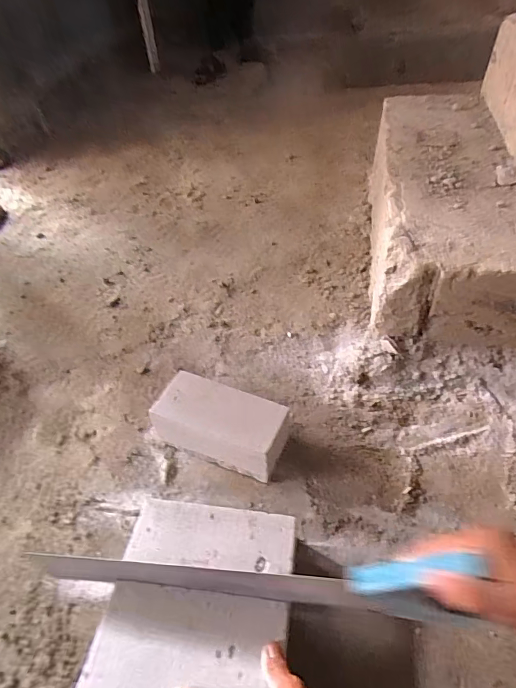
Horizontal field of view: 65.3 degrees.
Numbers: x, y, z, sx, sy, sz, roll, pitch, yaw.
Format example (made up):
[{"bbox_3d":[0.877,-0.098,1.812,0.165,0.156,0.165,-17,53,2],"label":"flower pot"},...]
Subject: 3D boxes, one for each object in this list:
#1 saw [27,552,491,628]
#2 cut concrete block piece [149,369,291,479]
[{"bbox_3d":[-0.025,0.237,0.412,0.443,0.109,0.029,-6,45,17],"label":"saw"},{"bbox_3d":[-0.051,0.126,0.626,0.206,0.080,0.097,15,50,19],"label":"cut concrete block piece"}]

